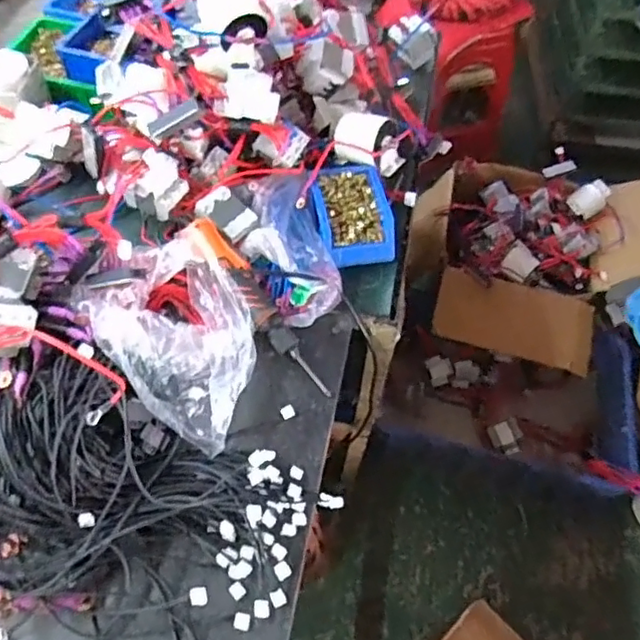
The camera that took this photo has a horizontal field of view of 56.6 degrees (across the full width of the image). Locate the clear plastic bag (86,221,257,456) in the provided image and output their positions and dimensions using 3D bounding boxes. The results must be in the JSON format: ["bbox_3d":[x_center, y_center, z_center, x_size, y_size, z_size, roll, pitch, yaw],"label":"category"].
[{"bbox_3d":[-0.180,0.018,0.758,0.173,0.096,0.296,-24,60,-19],"label":"clear plastic bag"}]

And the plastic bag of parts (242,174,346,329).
[{"bbox_3d":[-0.047,-0.106,0.852,0.122,0.071,0.243,-14,57,-13],"label":"plastic bag of parts"}]

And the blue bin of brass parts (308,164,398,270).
[{"bbox_3d":[0.047,-0.160,0.909,0.117,0.058,0.162,-8,56,-9],"label":"blue bin of brass parts"}]

